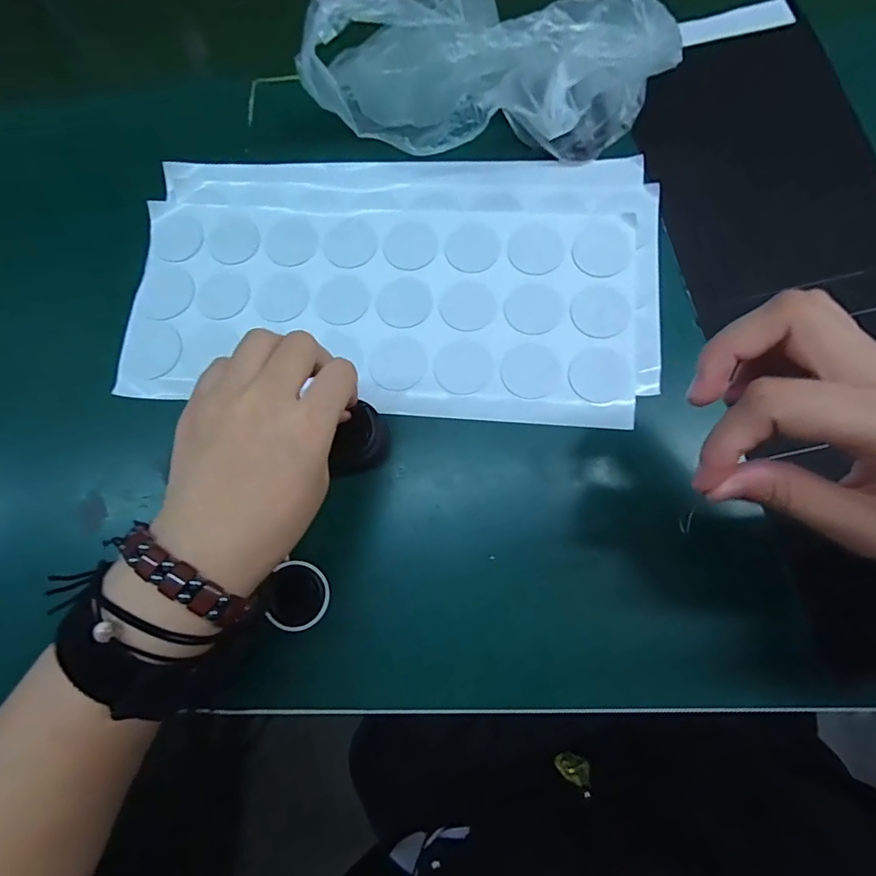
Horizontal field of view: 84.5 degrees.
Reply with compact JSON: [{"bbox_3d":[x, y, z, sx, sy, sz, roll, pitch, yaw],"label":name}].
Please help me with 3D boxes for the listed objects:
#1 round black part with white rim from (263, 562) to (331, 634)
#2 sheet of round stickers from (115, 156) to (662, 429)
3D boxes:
[{"bbox_3d":[-0.082,0.092,0.282,0.035,0.008,0.038,-1,75,5],"label":"round black part with white rim"},{"bbox_3d":[-0.031,-0.103,0.317,0.335,0.008,0.178,2,78,4],"label":"sheet of round stickers"}]

